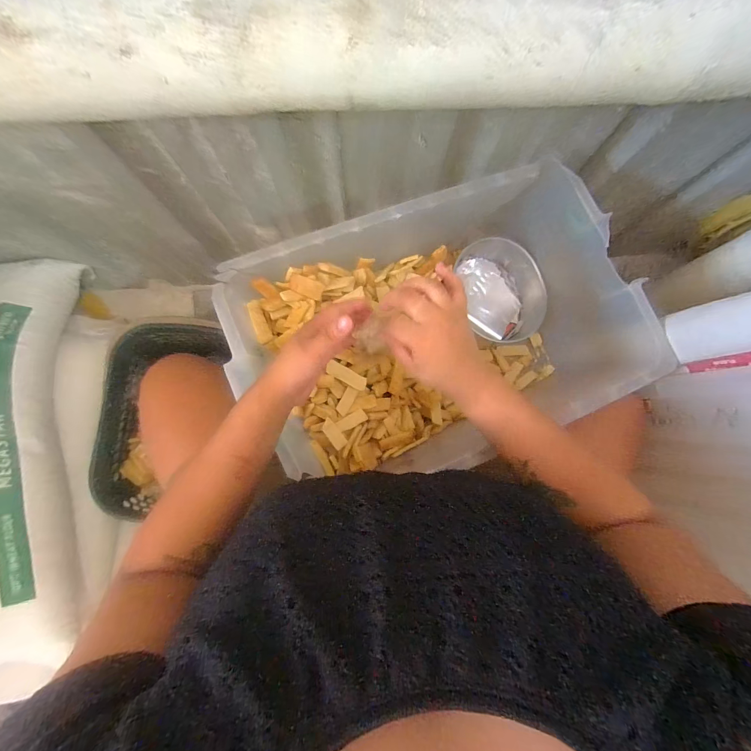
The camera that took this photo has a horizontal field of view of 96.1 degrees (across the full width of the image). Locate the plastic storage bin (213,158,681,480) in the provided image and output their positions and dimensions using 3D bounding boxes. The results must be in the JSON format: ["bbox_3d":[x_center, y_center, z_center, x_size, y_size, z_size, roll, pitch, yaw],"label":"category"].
[{"bbox_3d":[0.074,-0.057,0.494,0.484,0.193,0.299,-20,84,-4],"label":"plastic storage bin"}]

